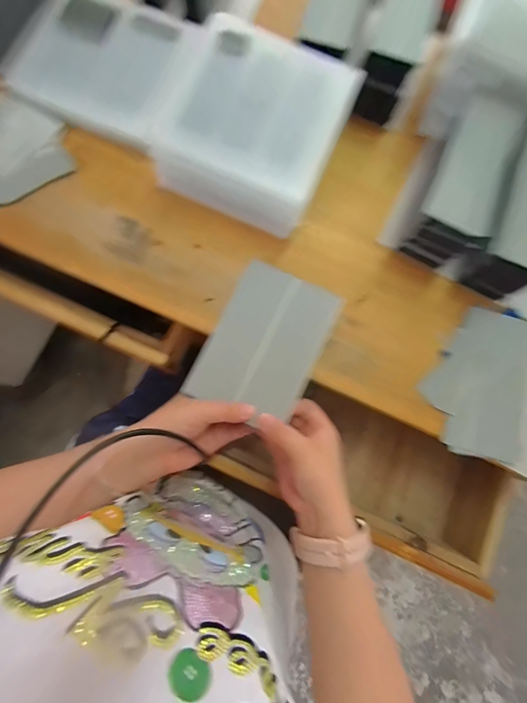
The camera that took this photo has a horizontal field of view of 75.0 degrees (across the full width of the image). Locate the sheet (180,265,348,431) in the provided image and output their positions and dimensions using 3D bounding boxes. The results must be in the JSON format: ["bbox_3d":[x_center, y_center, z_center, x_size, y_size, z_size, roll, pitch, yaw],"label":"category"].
[{"bbox_3d":[0.003,-0.008,0.342,0.104,0.006,0.147,27,81,5],"label":"sheet"}]

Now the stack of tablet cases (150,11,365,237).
[{"bbox_3d":[-0.010,-0.225,0.357,0.167,0.078,0.161,23,78,0],"label":"stack of tablet cases"}]

